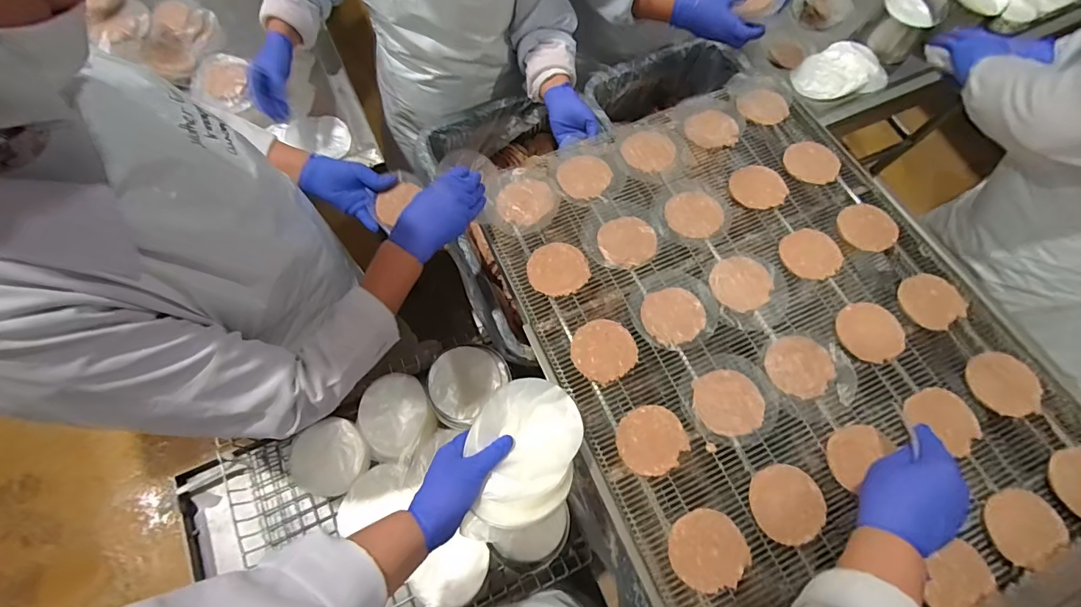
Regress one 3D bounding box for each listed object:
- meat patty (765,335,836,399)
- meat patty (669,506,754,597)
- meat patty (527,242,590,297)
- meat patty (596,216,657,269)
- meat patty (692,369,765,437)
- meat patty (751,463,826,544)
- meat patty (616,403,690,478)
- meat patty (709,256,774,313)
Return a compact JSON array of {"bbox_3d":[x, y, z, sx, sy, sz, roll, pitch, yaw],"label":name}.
[{"bbox_3d":[0.348,0.084,0.613,0.083,0.007,0.078,1,71,-2],"label":"meat patty"},{"bbox_3d":[0.192,0.284,0.525,0.081,0.008,0.083,1,71,-2],"label":"meat patty"},{"bbox_3d":[0.026,-0.053,0.674,0.086,0.009,0.087,1,71,-2],"label":"meat patty"},{"bbox_3d":[0.131,-0.094,0.694,0.083,0.008,0.085,1,71,-2],"label":"meat patty"},{"bbox_3d":[0.244,0.127,0.595,0.085,0.009,0.083,1,71,-2],"label":"meat patty"},{"bbox_3d":[0.295,0.239,0.545,0.081,0.011,0.084,19,71,5],"label":"meat patty"},{"bbox_3d":[0.140,0.171,0.578,0.083,0.012,0.080,-31,75,-12],"label":"meat patty"},{"bbox_3d":[0.291,-0.030,0.664,0.085,0.004,0.082,1,71,-2],"label":"meat patty"}]

